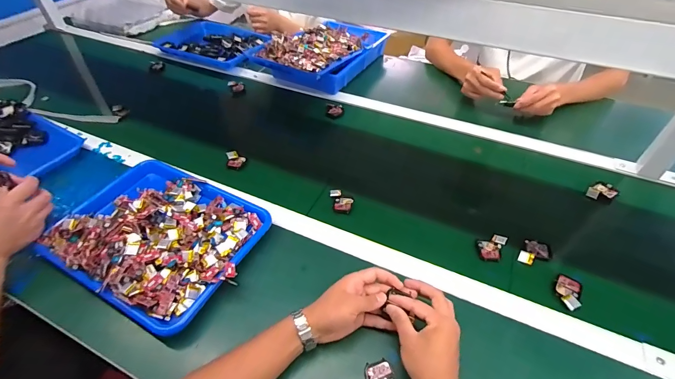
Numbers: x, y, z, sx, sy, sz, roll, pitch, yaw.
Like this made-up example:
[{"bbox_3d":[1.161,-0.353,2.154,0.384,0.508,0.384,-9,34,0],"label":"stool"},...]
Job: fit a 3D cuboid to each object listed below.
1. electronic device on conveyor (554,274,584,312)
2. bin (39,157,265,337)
[{"bbox_3d":[0.364,0.159,0.534,0.037,0.013,0.062,27,52,24],"label":"electronic device on conveyor"},{"bbox_3d":[-0.314,0.064,0.588,0.346,0.067,0.262,22,50,21],"label":"bin"}]

